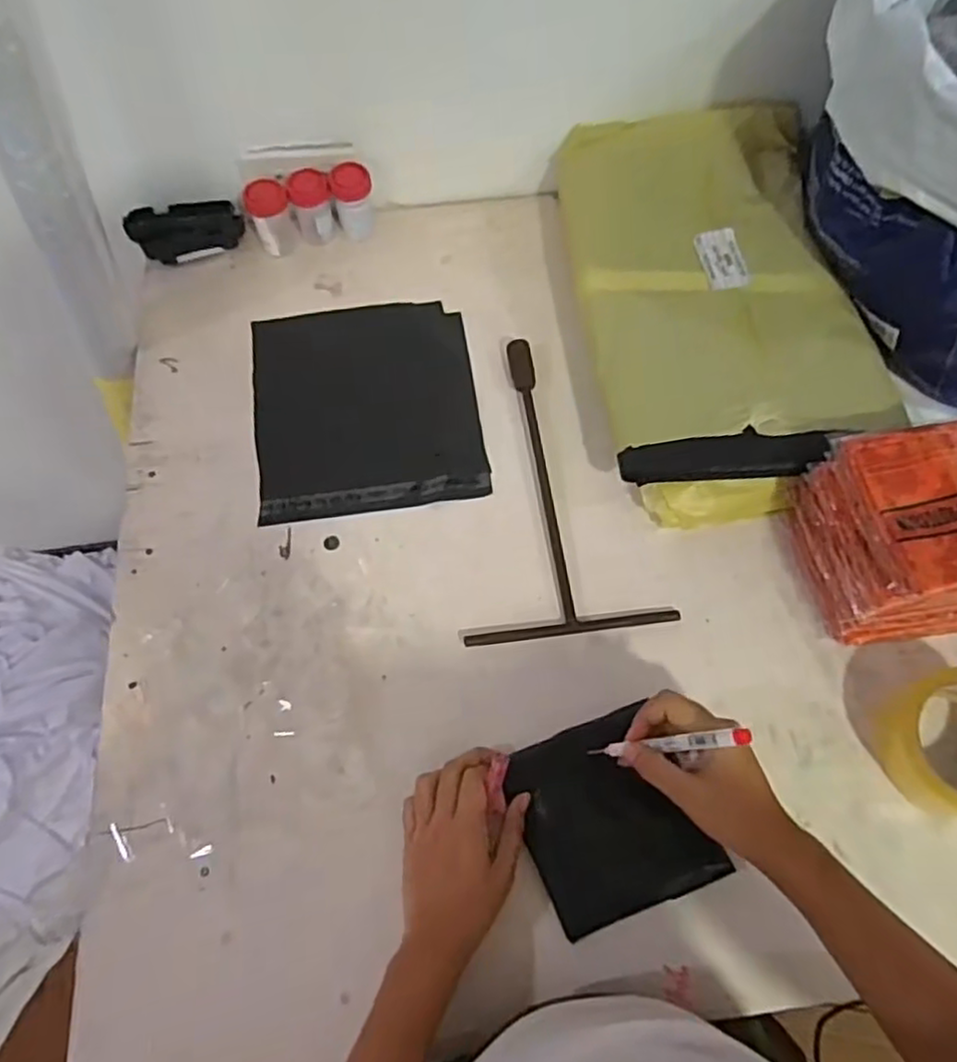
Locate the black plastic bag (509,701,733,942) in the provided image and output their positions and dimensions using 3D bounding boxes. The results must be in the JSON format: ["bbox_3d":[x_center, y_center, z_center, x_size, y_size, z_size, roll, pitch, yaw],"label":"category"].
[{"bbox_3d":[0.094,0.213,0.501,0.120,0.018,0.134,-25,68,-9],"label":"black plastic bag"}]

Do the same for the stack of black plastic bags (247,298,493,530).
[{"bbox_3d":[-0.110,-0.127,0.662,0.210,0.011,0.234,-9,67,-3],"label":"stack of black plastic bags"}]

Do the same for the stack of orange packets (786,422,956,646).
[{"bbox_3d":[0.348,0.003,0.539,0.134,0.121,0.139,-9,67,-4],"label":"stack of orange packets"}]

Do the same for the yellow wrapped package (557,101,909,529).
[{"bbox_3d":[0.231,-0.227,0.660,0.259,0.082,0.430,-6,67,-3],"label":"yellow wrapped package"}]

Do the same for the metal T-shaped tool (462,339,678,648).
[{"bbox_3d":[0.061,-0.050,0.618,0.173,0.012,0.295,-7,67,-2],"label":"metal T-shaped tool"}]

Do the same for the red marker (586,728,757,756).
[{"bbox_3d":[0.124,0.147,0.466,0.013,0.135,0.010,18,61,-34],"label":"red marker"}]

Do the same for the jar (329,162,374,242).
[{"bbox_3d":[-0.133,-0.351,0.725,0.042,0.075,0.037,-11,67,-5],"label":"jar"}]

